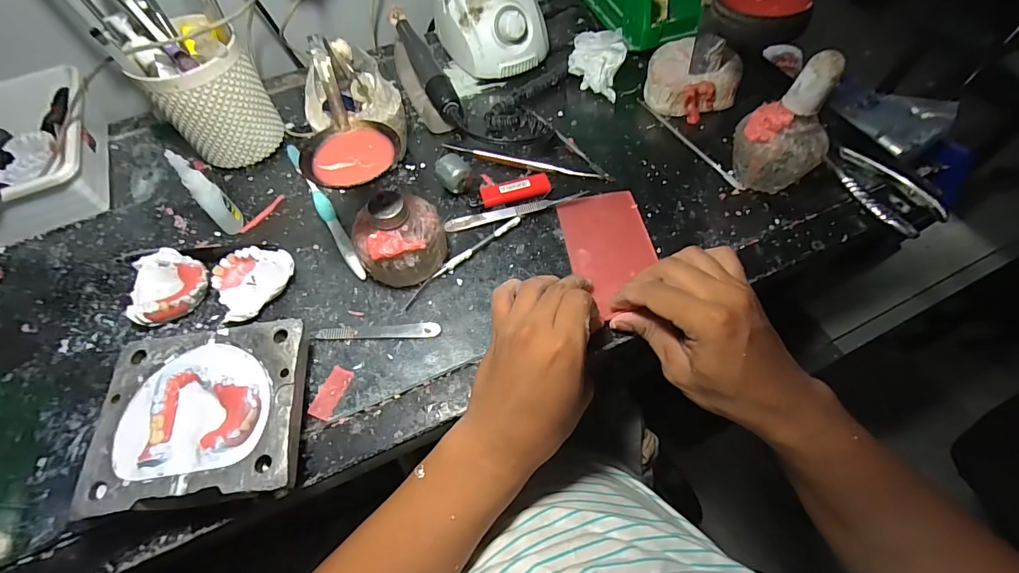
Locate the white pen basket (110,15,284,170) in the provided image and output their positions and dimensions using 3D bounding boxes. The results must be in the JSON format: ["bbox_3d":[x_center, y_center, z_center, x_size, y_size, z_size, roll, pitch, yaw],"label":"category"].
[{"bbox_3d":[-0.290,-0.181,0.428,0.078,0.115,0.095,37,67,21],"label":"white pen basket"}]

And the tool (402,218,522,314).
[{"bbox_3d":[-0.041,-0.024,0.387,0.130,0.007,0.011,-39,66,-19],"label":"tool"}]

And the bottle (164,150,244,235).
[{"bbox_3d":[-0.267,-0.080,0.387,0.020,0.088,0.023,-30,63,-15],"label":"bottle"}]

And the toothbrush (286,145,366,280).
[{"bbox_3d":[-0.177,-0.074,0.420,0.014,0.016,0.177,-30,63,-15],"label":"toothbrush"}]

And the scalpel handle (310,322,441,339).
[{"bbox_3d":[-0.109,0.036,0.356,0.101,0.004,0.012,-2,60,0],"label":"scalpel handle"}]

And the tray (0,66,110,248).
[{"bbox_3d":[-0.475,-0.132,0.436,0.121,0.062,0.186,-23,62,-11],"label":"tray"}]

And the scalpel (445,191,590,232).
[{"bbox_3d":[0.008,-0.074,0.414,0.139,0.009,0.015,-12,60,-5],"label":"scalpel"}]

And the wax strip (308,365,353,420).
[{"bbox_3d":[-0.136,0.081,0.331,0.019,0.004,0.039,17,62,11],"label":"wax strip"}]

